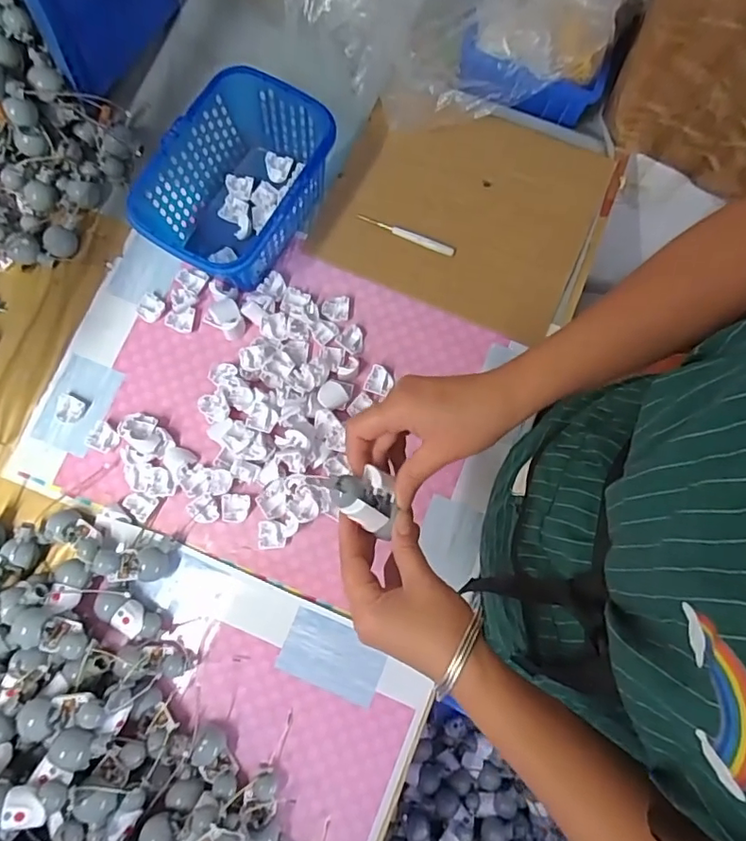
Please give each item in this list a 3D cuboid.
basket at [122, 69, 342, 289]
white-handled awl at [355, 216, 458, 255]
[{"bbox_3d":[-0.152,-0.263,0.638,0.154,0.103,0.220,27,80,5],"label":"basket"},{"bbox_3d":[0.041,-0.230,0.686,0.126,0.008,0.011,22,80,4],"label":"white-handled awl"}]

